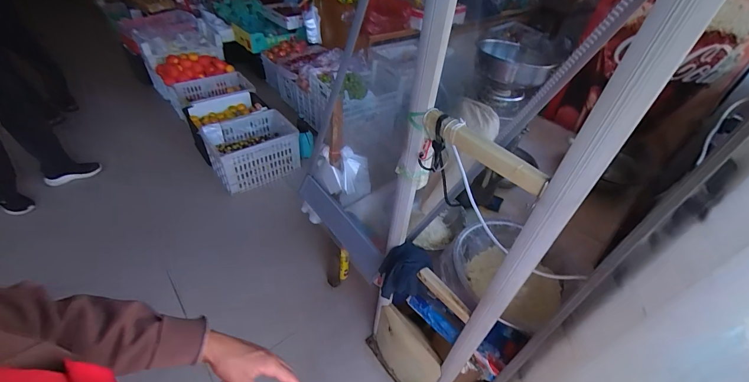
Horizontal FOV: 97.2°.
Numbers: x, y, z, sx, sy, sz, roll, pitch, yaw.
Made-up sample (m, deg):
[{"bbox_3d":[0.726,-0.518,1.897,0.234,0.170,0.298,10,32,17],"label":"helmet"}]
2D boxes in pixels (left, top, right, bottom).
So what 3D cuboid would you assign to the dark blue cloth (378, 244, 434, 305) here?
[{"bbox_3d":[0.087,0.239,0.991,0.119,0.198,0.097,0,43,-6],"label":"dark blue cloth"}]

